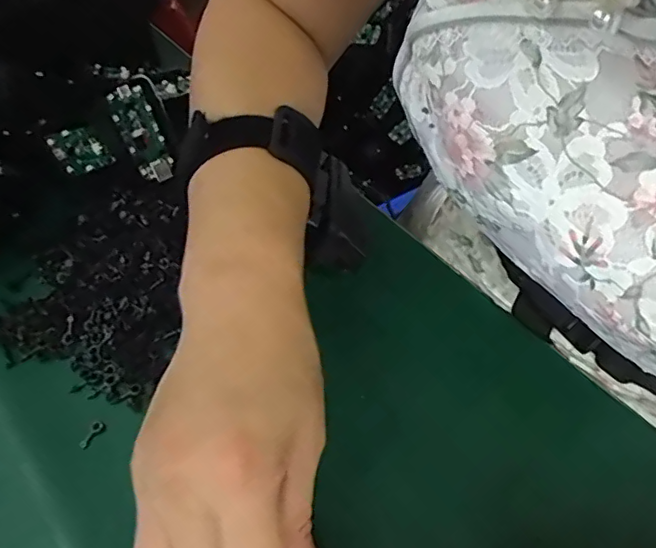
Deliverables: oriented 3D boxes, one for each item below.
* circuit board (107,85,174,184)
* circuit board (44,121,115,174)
[{"bbox_3d":[-0.128,-0.097,0.391,0.005,0.065,0.033,-2,29,39],"label":"circuit board"},{"bbox_3d":[-0.170,-0.084,0.386,0.004,0.033,0.034,-20,22,47],"label":"circuit board"}]

